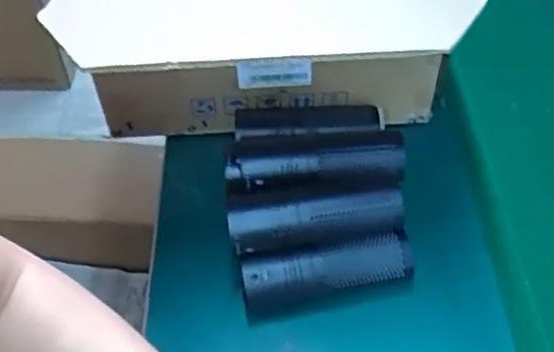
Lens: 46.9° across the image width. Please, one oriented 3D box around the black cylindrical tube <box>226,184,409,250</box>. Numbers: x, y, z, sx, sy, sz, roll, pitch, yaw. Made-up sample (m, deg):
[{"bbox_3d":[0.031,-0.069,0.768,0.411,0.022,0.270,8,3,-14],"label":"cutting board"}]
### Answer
[{"bbox_3d":[0.038,0.039,0.606,0.163,0.052,0.047,-5,50,-3],"label":"black cylindrical tube"}]

